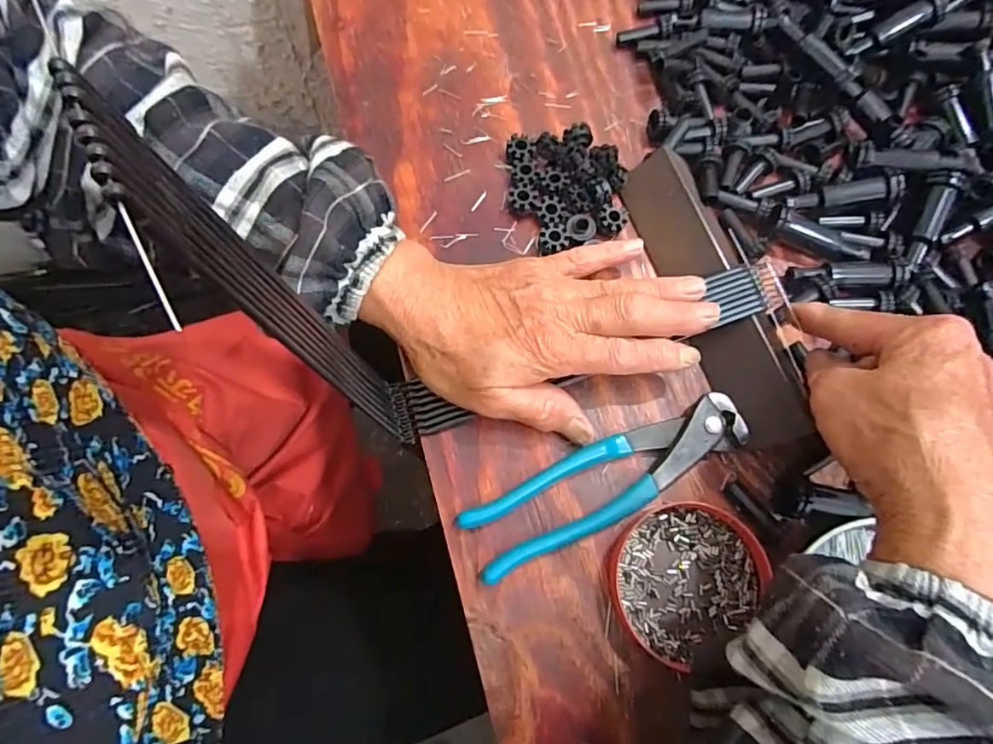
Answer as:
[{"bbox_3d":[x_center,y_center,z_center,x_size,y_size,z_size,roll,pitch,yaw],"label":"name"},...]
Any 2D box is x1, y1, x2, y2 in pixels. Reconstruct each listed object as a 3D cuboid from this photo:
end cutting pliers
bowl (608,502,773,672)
[{"bbox_3d":[0.061,0.059,0.293,0.162,0.013,0.039,-24,74,-9],"label":"end cutting pliers"},{"bbox_3d":[0.101,0.108,0.280,0.080,0.009,0.074,0,72,-1],"label":"bowl"}]

